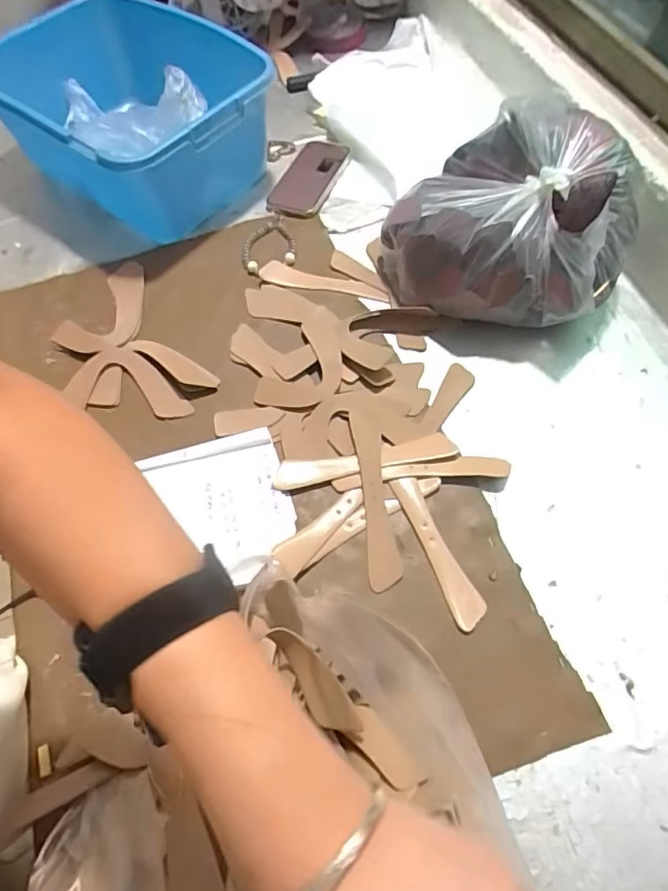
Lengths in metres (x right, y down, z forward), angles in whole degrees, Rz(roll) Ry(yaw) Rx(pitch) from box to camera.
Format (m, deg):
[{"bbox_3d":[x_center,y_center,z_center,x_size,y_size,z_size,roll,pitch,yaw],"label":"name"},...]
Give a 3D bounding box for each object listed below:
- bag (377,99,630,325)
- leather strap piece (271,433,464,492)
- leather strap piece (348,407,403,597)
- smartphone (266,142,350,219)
[{"bbox_3d":[0.194,-0.252,0.610,0.267,0.181,0.189,10,63,5],"label":"bag"},{"bbox_3d":[0.033,0.016,0.566,0.193,0.011,0.033,-10,59,-2],"label":"leather strap piece"},{"bbox_3d":[0.042,0.048,0.552,0.032,0.010,0.200,-5,63,-3],"label":"leather strap piece"},{"bbox_3d":[-0.037,-0.391,0.774,0.084,0.013,0.158,18,66,16],"label":"smartphone"}]

